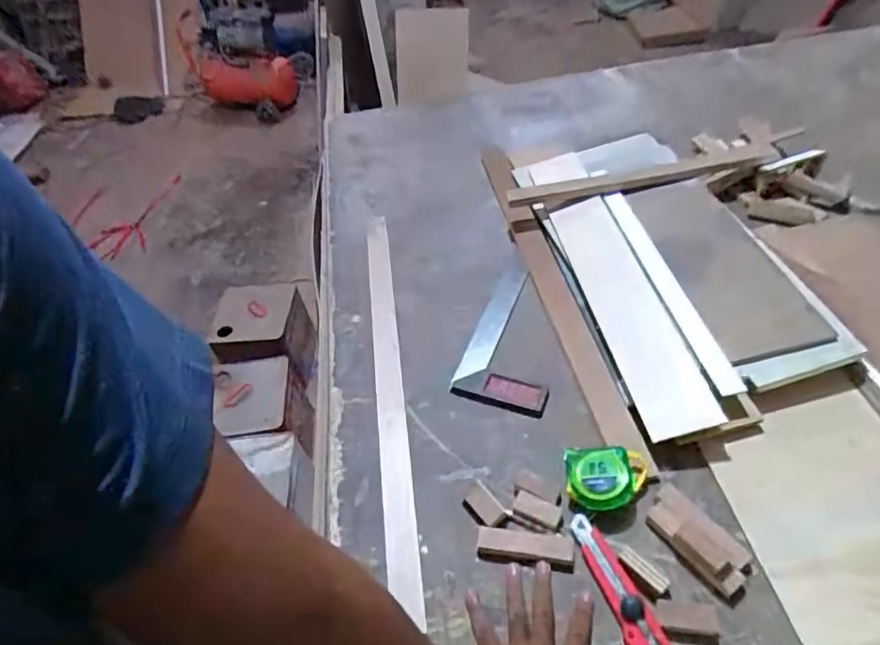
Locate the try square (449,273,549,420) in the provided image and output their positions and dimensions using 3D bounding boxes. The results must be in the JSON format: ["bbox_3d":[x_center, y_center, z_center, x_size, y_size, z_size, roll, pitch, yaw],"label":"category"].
[{"bbox_3d":[0.109,0.022,0.763,0.126,0.015,0.222,15,53,18],"label":"try square"}]

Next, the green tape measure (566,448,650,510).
[{"bbox_3d":[0.183,0.169,0.598,0.087,0.030,0.067,1,50,7],"label":"green tape measure"}]

